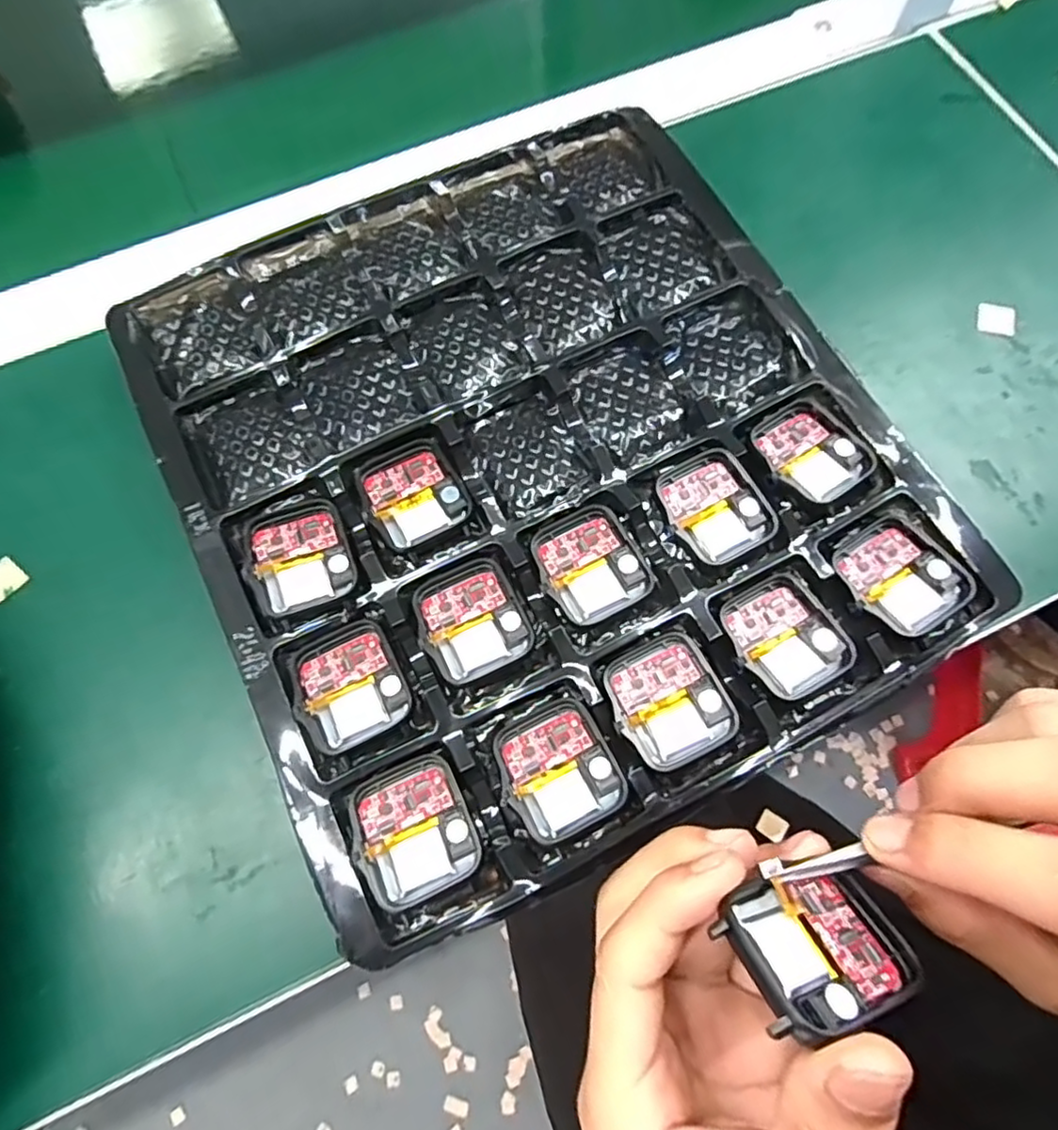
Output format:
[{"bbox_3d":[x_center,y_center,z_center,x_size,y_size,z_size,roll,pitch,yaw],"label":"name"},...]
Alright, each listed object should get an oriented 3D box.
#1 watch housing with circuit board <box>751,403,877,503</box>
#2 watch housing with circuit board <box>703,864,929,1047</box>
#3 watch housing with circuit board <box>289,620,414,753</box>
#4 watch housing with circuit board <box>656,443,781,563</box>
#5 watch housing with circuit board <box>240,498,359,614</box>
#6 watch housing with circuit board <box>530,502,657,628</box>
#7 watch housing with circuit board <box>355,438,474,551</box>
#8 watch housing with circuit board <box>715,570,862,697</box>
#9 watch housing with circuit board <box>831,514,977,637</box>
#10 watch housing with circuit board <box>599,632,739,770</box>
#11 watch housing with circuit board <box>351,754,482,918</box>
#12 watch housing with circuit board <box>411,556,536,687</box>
[{"bbox_3d":[0.111,-0.045,0.254,0.035,0.006,0.042,-35,70,-13],"label":"watch housing with circuit board"},{"bbox_3d":[0.073,0.097,0.161,0.045,0.008,0.034,1,36,-21],"label":"watch housing with circuit board"},{"bbox_3d":[-0.065,0.043,0.230,0.038,0.007,0.041,-25,73,-7],"label":"watch housing with circuit board"},{"bbox_3d":[0.072,-0.023,0.247,0.036,0.005,0.042,-24,73,-7],"label":"watch housing with circuit board"},{"bbox_3d":[-0.086,-0.003,0.242,0.036,0.005,0.040,-21,72,-6],"label":"watch housing with circuit board"},{"bbox_3d":[0.023,-0.001,0.243,0.038,0.005,0.042,-27,73,-8],"label":"watch housing with circuit board"},{"bbox_3d":[-0.046,-0.029,0.251,0.037,0.005,0.042,-24,73,-7],"label":"watch housing with circuit board"},{"bbox_3d":[0.093,0.026,0.233,0.038,0.010,0.042,-27,76,-7],"label":"watch housing with circuit board"},{"bbox_3d":[0.139,0.003,0.239,0.037,0.006,0.042,-32,67,-1],"label":"watch housing with circuit board"},{"bbox_3d":[0.049,0.047,0.223,0.036,0.007,0.042,-24,73,-7],"label":"watch housing with circuit board"},{"bbox_3d":[-0.038,0.088,0.211,0.037,0.006,0.041,-25,73,-8],"label":"watch housing with circuit board"},{"bbox_3d":[-0.021,0.020,0.237,0.037,0.005,0.042,-26,73,-8],"label":"watch housing with circuit board"}]

